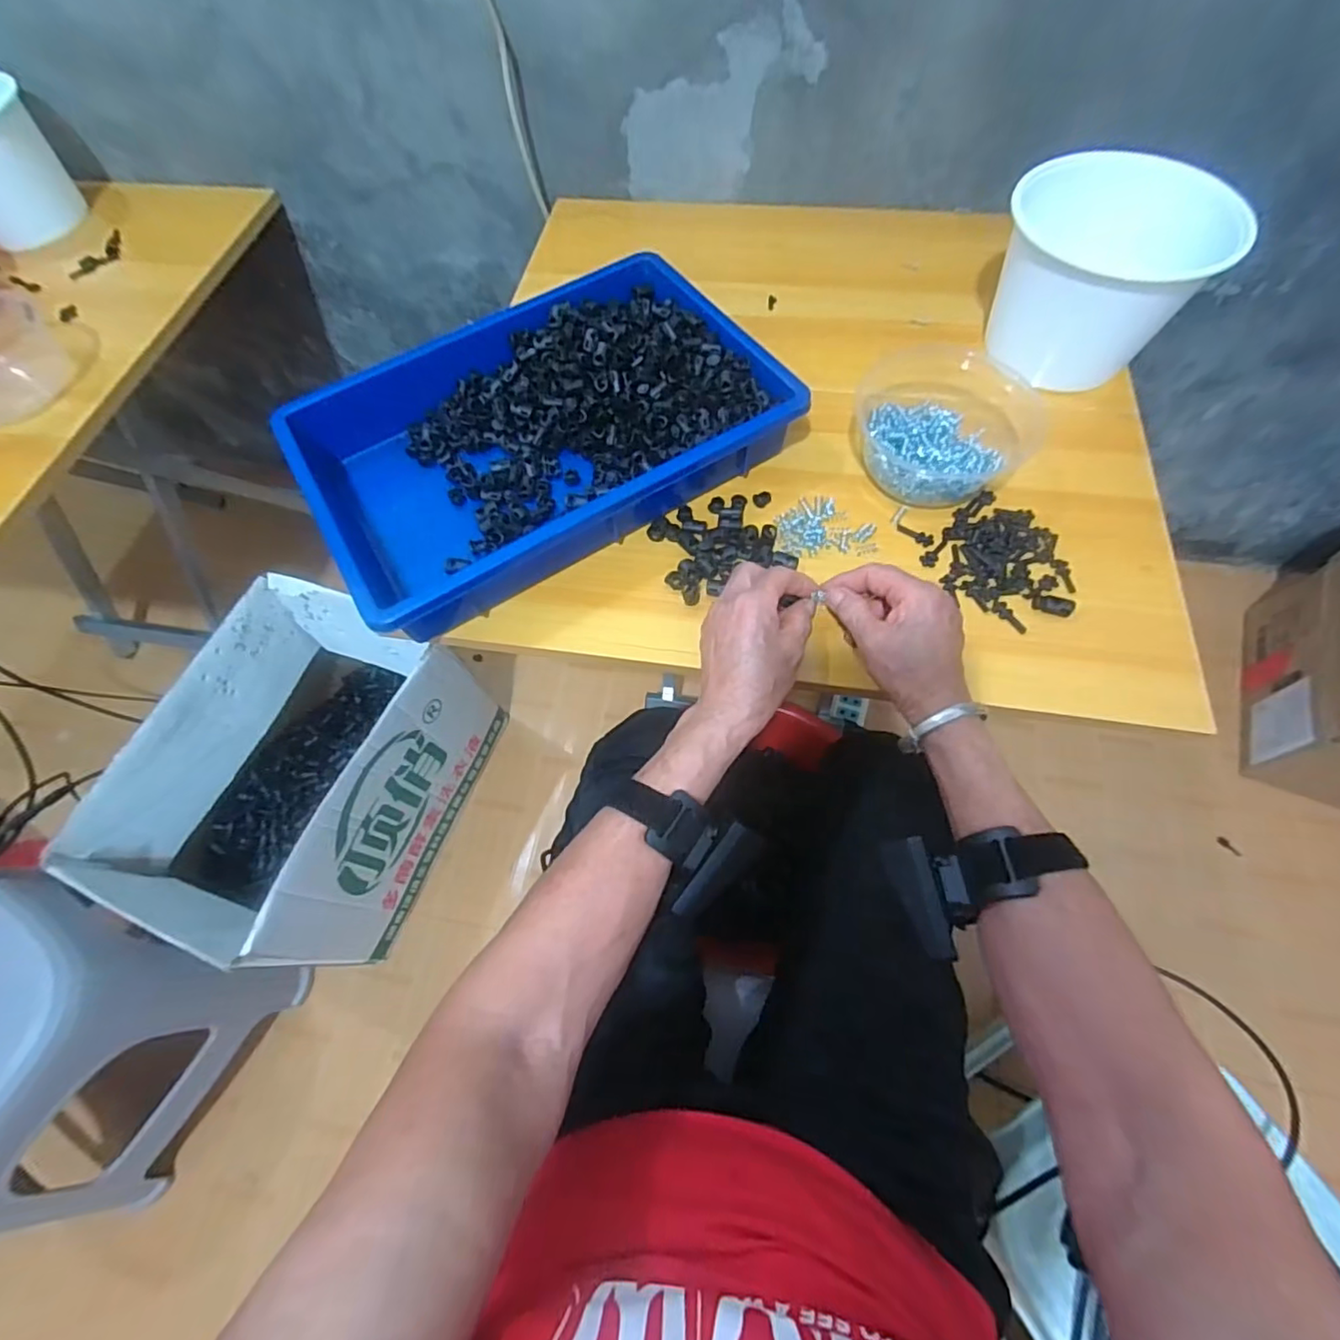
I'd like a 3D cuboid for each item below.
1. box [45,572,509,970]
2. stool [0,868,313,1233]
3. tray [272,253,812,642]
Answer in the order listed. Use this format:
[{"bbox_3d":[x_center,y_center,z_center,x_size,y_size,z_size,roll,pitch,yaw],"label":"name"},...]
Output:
[{"bbox_3d":[-0.462,0.134,0.780,0.285,0.248,0.391,17,66,12],"label":"box"},{"bbox_3d":[-0.662,0.391,0.640,0.256,0.298,0.291,23,67,14],"label":"stool"},{"bbox_3d":[-0.110,-0.202,0.502,0.368,0.059,0.261,-31,66,-11],"label":"tray"}]

